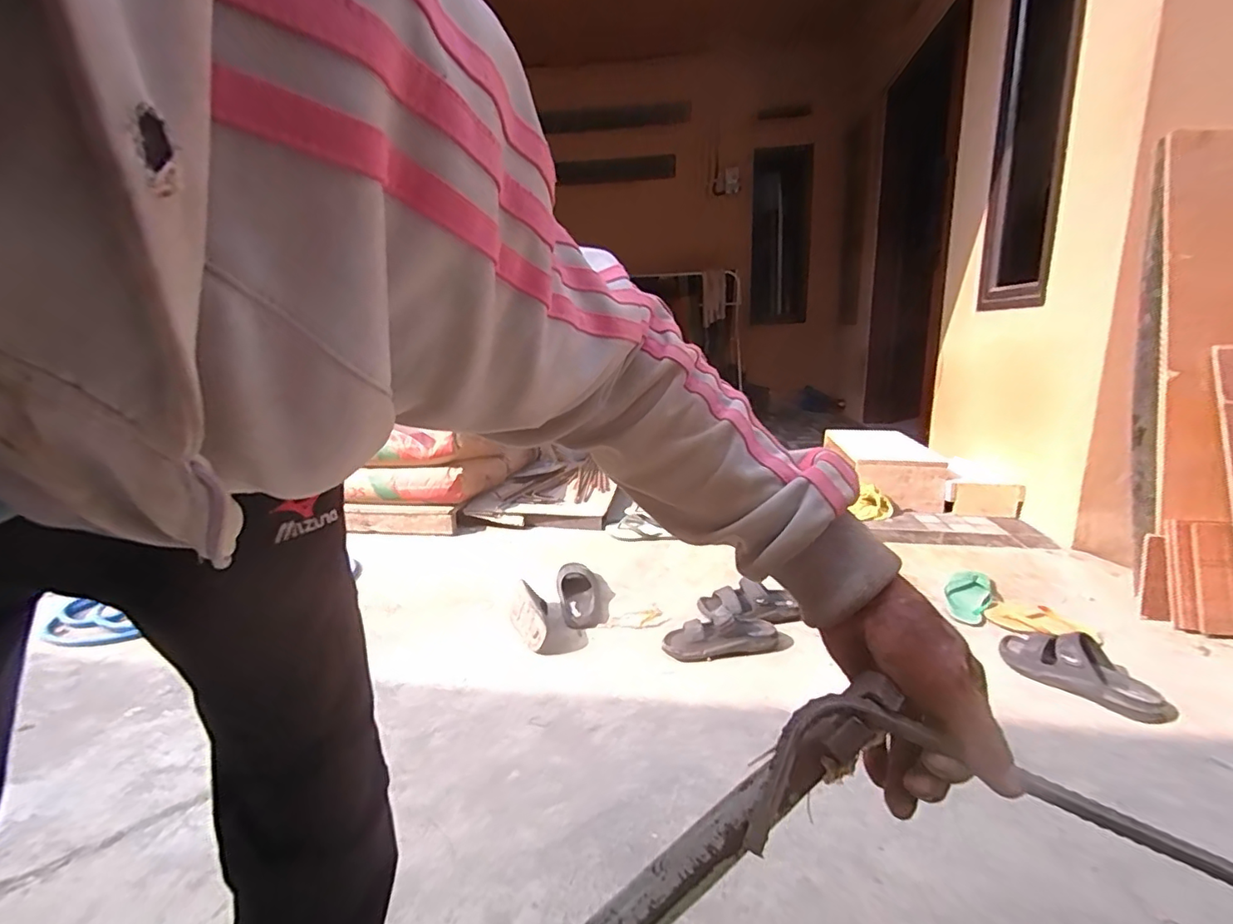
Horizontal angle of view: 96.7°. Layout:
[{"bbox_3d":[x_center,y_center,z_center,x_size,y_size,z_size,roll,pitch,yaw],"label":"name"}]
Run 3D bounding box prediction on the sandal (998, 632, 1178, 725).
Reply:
[{"bbox_3d":[0.928,0.411,1.099,0.108,0.073,0.279,-13,17,-39],"label":"sandal"}]

